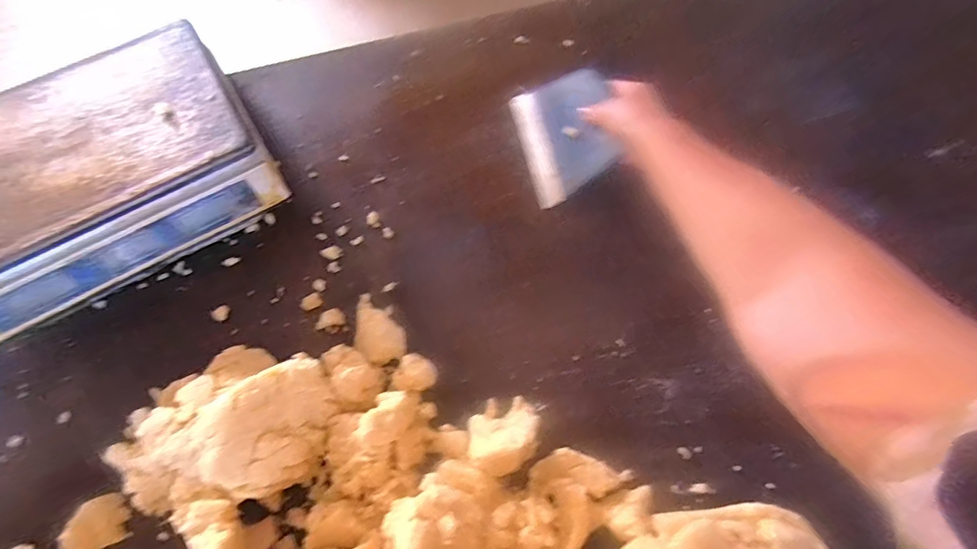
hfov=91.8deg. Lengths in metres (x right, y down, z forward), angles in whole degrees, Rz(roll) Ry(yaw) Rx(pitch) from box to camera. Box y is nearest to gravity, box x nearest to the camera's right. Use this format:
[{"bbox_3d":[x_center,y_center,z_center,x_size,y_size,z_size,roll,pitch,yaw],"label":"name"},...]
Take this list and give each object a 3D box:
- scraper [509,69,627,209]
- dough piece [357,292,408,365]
[{"bbox_3d":[0.093,-0.174,0.569,0.109,0.020,0.161,-21,67,22],"label":"scraper"},{"bbox_3d":[-0.117,0.054,0.491,0.045,0.033,0.082,-28,69,-9],"label":"dough piece"}]

